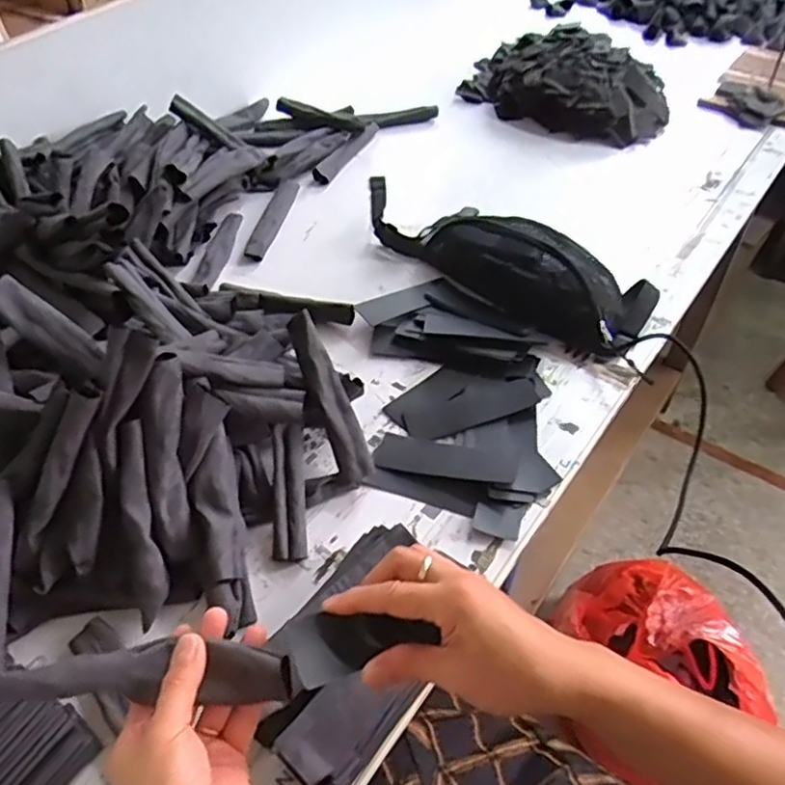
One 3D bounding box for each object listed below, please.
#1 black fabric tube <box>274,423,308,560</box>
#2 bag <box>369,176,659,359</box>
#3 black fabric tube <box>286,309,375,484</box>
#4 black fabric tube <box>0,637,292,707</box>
[{"bbox_3d":[-0.103,0.100,0.643,0.032,0.031,0.138,-5,61,-2],"label":"black fabric tube"},{"bbox_3d":[0.119,-0.209,0.874,0.487,0.085,0.157,33,58,27],"label":"bag"},{"bbox_3d":[-0.064,0.004,0.658,0.033,0.017,0.179,-21,82,-15],"label":"black fabric tube"},{"bbox_3d":[-0.153,0.171,0.393,0.181,0.016,0.033,-2,49,4],"label":"black fabric tube"}]

